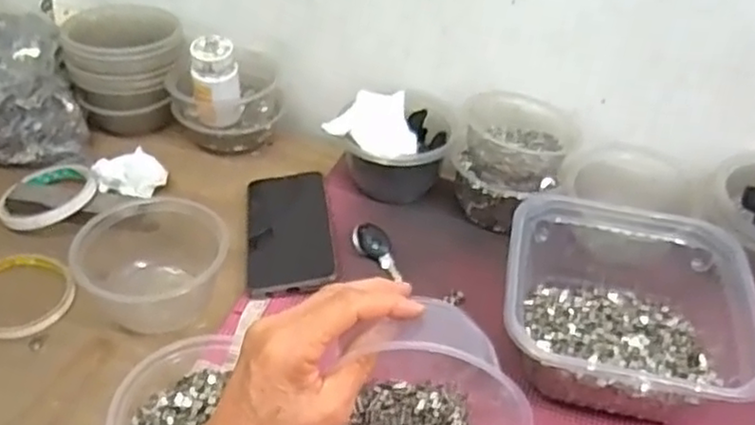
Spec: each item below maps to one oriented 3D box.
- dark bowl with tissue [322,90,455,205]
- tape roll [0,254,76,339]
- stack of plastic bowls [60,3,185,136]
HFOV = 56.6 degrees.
[{"bbox_3d":[0.015,-0.069,0.681,0.118,0.083,0.098,7,40,3],"label":"dark bowl with tissue"},{"bbox_3d":[-0.288,0.066,0.565,0.082,0.008,0.086,3,39,-2],"label":"tape roll"},{"bbox_3d":[-0.260,-0.150,0.734,0.113,0.099,0.099,-4,41,-11],"label":"stack of plastic bowls"}]

